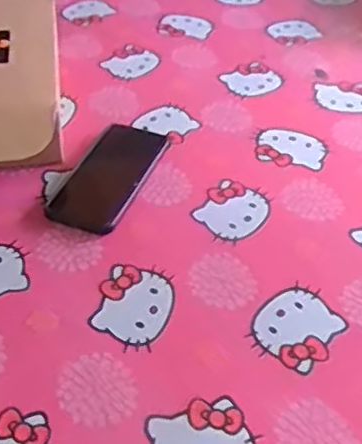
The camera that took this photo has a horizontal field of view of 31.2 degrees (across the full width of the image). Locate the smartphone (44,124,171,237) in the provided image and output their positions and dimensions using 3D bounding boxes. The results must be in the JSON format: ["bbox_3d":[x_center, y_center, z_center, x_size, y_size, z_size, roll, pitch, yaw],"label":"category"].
[{"bbox_3d":[-0.075,-0.053,0.696,0.077,0.013,0.167,16,45,14],"label":"smartphone"}]

